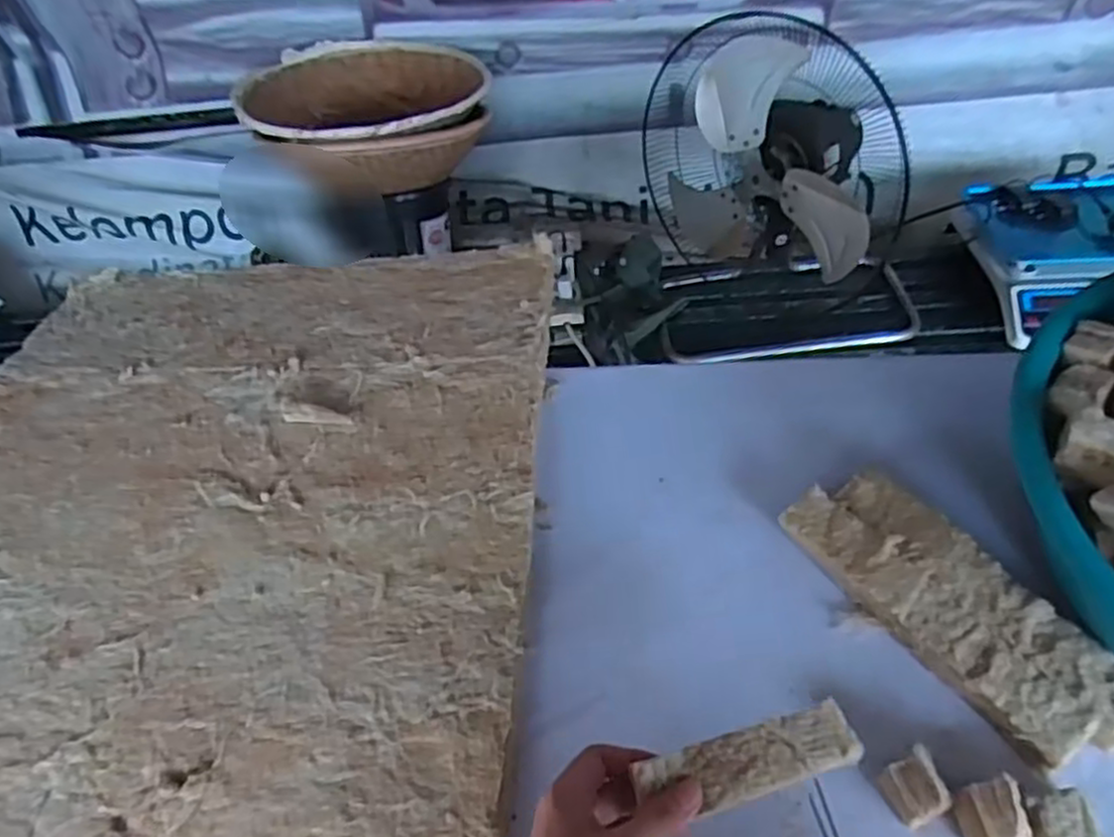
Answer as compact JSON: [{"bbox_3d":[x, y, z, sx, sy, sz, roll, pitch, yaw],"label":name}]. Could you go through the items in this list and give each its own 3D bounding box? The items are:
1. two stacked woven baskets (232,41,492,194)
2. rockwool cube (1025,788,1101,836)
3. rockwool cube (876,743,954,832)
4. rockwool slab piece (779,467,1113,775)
[{"bbox_3d":[-0.327,-0.548,1.319,0.413,0.138,0.413,-13,53,-5],"label":"two stacked woven baskets"},{"bbox_3d":[0.284,0.233,0.433,0.038,0.027,0.033,-4,49,5],"label":"rockwool cube"},{"bbox_3d":[0.213,0.221,0.451,0.030,0.030,0.033,-26,51,-13],"label":"rockwool cube"},{"bbox_3d":[0.268,0.127,0.515,0.087,0.037,0.231,-34,56,-17],"label":"rockwool slab piece"}]

